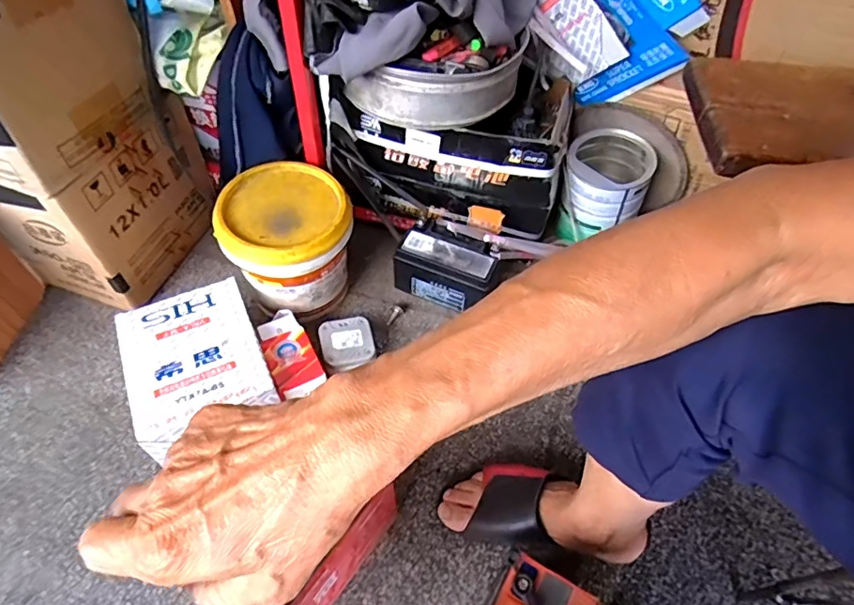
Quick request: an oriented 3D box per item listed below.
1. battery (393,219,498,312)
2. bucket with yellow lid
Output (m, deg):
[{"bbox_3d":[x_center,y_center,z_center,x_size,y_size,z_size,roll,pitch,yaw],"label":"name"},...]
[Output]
[{"bbox_3d":[0.031,-0.049,0.800,0.145,0.098,0.077,24,56,14],"label":"battery"},{"bbox_3d":[-0.191,-0.084,0.742,0.163,0.150,0.163,1,53,-2],"label":"bucket with yellow lid"}]

